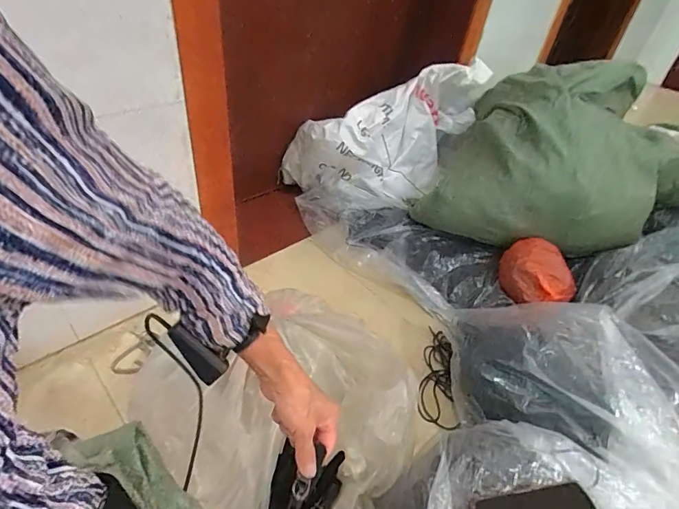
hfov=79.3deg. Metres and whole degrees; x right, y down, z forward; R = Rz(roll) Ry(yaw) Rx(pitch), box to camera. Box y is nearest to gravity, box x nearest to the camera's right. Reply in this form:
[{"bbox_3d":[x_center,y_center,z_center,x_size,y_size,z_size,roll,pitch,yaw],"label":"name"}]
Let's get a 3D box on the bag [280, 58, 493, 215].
[{"bbox_3d":[0.148,-0.333,1.204,0.579,0.372,0.222,-11,45,-20],"label":"bag"}]

